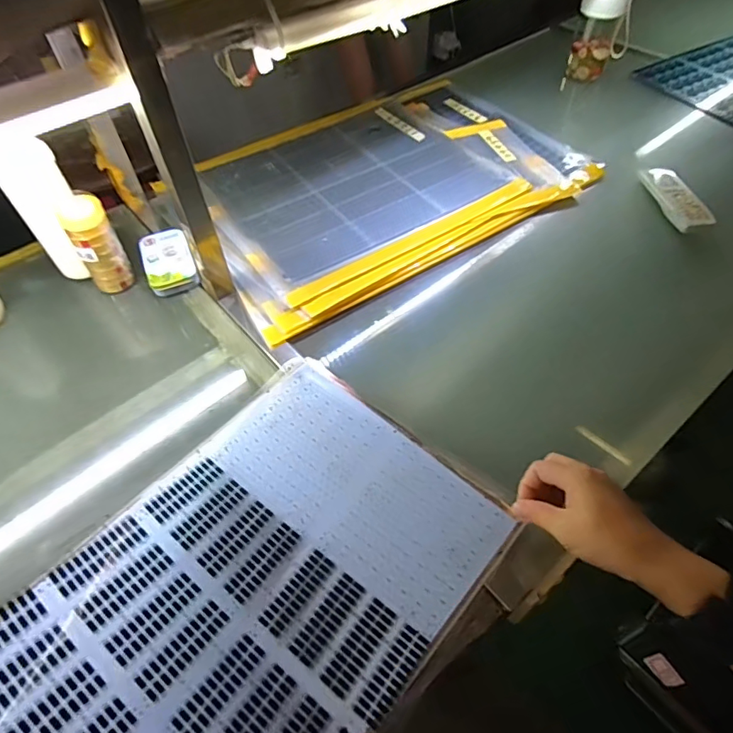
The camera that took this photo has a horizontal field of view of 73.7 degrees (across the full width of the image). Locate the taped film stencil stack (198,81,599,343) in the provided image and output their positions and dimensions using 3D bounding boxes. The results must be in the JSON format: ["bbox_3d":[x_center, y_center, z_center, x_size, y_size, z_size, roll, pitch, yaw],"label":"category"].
[{"bbox_3d":[0.030,-0.315,0.806,0.606,0.012,0.439,-27,57,-17],"label":"taped film stencil stack"}]

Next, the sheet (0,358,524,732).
[{"bbox_3d":[-0.111,0.173,0.354,0.290,0.155,0.456,34,61,24],"label":"sheet"}]

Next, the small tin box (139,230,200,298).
[{"bbox_3d":[-0.277,-0.150,0.683,0.064,0.030,0.112,-22,55,-14],"label":"small tin box"}]

